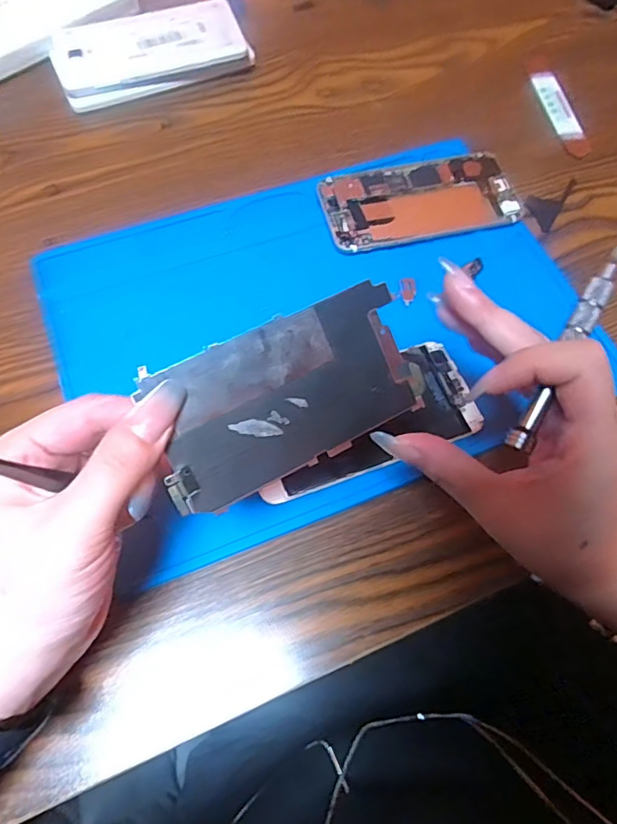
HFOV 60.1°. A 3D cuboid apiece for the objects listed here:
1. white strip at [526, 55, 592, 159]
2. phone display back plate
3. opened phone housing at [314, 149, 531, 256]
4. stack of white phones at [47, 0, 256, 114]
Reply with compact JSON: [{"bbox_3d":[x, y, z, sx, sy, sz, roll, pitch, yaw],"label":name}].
[{"bbox_3d":[0.200,-0.246,0.426,0.023,0.006,0.109,-14,67,2],"label":"white strip"},{"bbox_3d":[-0.009,-0.006,0.214,0.105,0.004,0.060,-23,101,-13],"label":"phone display back plate"},{"bbox_3d":[0.077,-0.150,0.376,0.134,0.006,0.070,-12,67,-7],"label":"opened phone housing"},{"bbox_3d":[-0.125,-0.286,0.423,0.145,0.024,0.069,-20,68,-11],"label":"stack of white phones"}]

